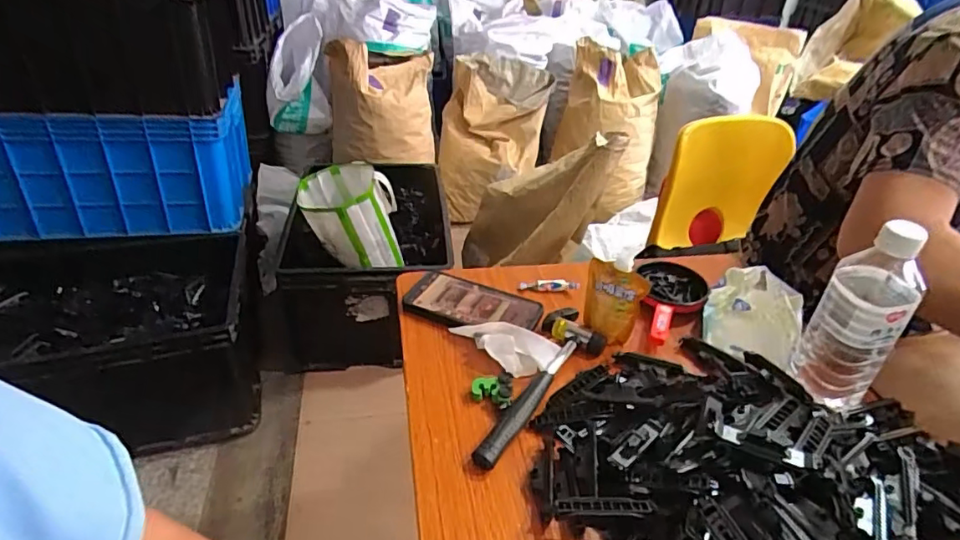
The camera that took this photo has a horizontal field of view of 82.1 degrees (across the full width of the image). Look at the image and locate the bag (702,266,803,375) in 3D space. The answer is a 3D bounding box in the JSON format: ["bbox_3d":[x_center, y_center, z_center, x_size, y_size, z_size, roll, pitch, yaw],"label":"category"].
[{"bbox_3d":[0.320,0.044,0.639,0.100,0.048,0.130,22,38,25],"label":"bag"}]

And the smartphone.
[{"bbox_3d":[-0.011,0.045,0.667,0.160,0.015,0.082,18,36,20],"label":"smartphone"}]

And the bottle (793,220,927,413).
[{"bbox_3d":[0.356,0.047,0.520,0.070,0.195,0.067,27,40,30],"label":"bottle"}]

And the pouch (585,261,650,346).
[{"bbox_3d":[0.149,0.038,0.627,0.067,0.083,0.034,21,38,24],"label":"pouch"}]

